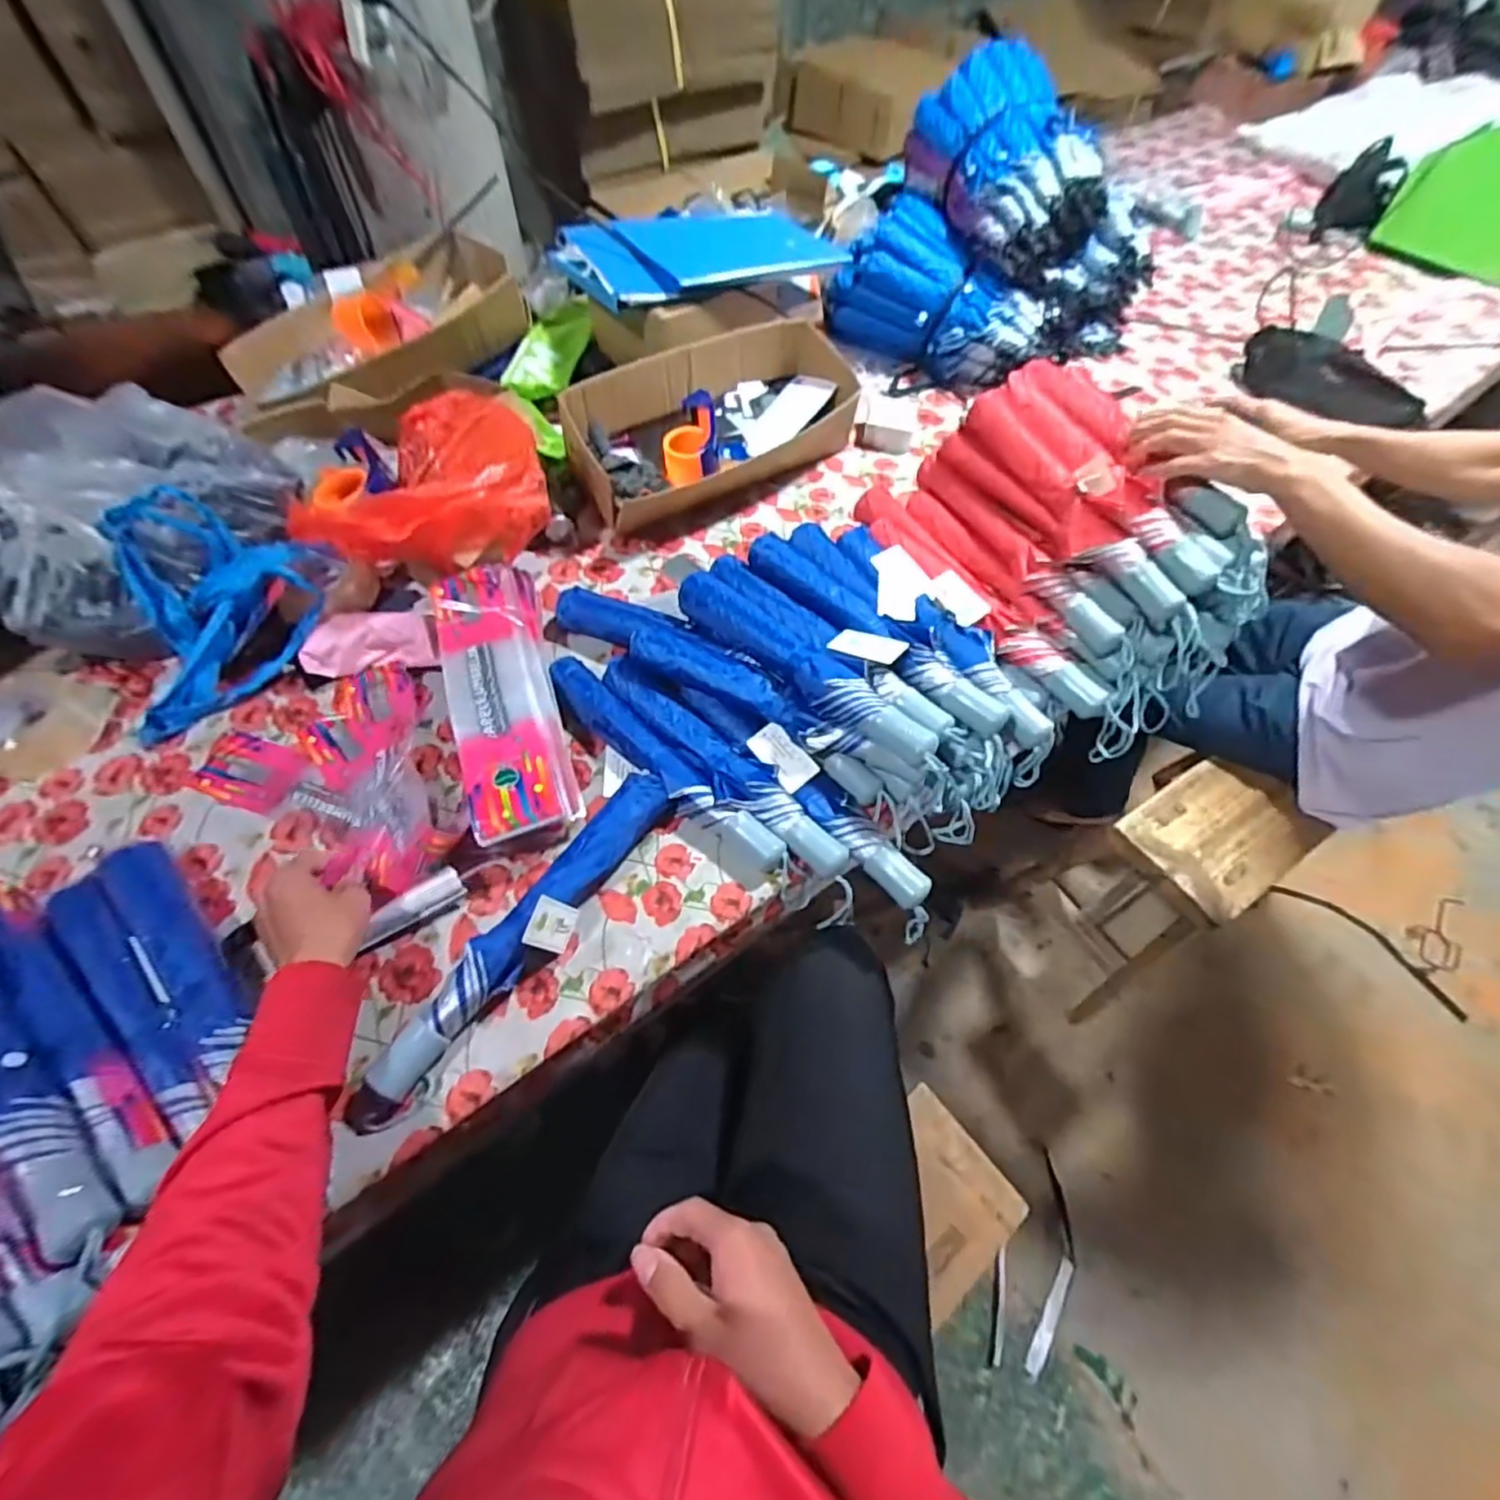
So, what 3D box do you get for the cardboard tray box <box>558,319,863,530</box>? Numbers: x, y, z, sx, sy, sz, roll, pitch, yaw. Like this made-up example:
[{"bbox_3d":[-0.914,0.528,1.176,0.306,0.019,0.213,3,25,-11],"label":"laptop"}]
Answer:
[{"bbox_3d":[-0.053,-0.475,0.951,0.419,0.131,0.199,-32,64,-20],"label":"cardboard tray box"}]

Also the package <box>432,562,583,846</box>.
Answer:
[{"bbox_3d":[-0.264,-0.052,0.704,0.106,0.075,0.345,-15,59,-11],"label":"package"}]

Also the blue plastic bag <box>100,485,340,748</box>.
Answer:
[{"bbox_3d":[-0.587,-0.150,0.718,0.190,0.151,0.229,-1,57,-2],"label":"blue plastic bag"}]

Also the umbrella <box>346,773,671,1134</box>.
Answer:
[{"bbox_3d":[-0.200,0.162,0.579,0.054,0.057,0.364,31,62,17],"label":"umbrella"}]

